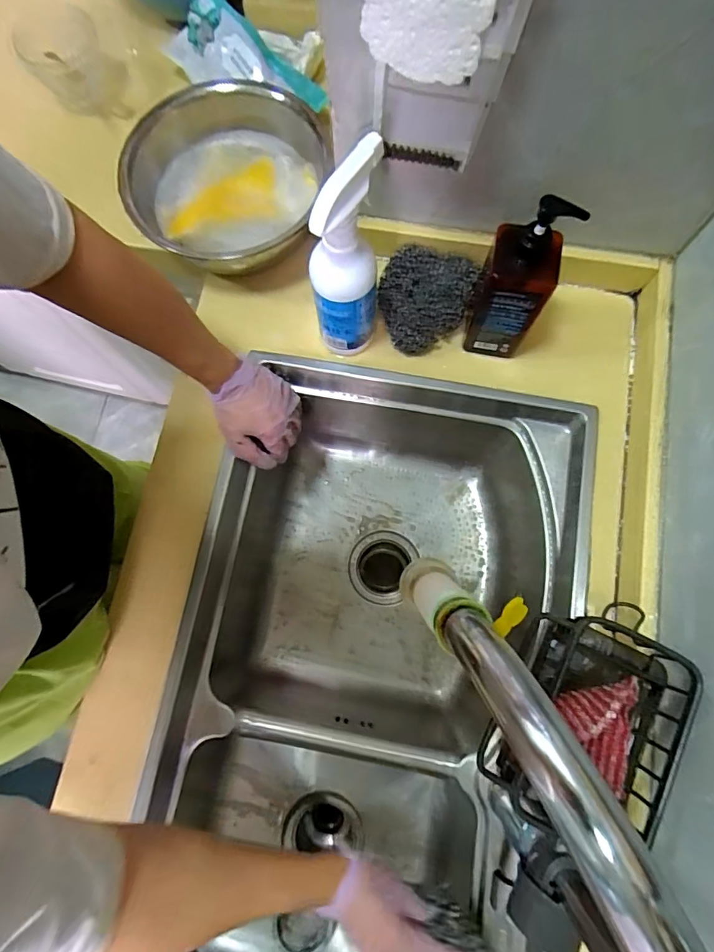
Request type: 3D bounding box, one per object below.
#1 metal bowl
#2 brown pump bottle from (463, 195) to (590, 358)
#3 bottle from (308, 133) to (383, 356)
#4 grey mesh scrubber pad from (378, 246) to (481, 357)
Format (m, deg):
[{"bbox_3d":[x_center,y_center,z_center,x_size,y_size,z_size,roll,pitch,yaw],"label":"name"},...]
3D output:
[{"bbox_3d":[-0.158,-0.351,0.589,0.215,0.090,0.226,0,77,1],"label":"metal bowl"},{"bbox_3d":[0.161,-0.201,0.498,0.070,0.201,0.070,18,78,5],"label":"brown pump bottle"},{"bbox_3d":[-0.010,-0.213,0.488,0.065,0.220,0.086,8,77,3],"label":"bottle"},{"bbox_3d":[0.080,-0.212,0.587,0.109,0.038,0.127,19,78,5],"label":"grey mesh scrubber pad"}]

